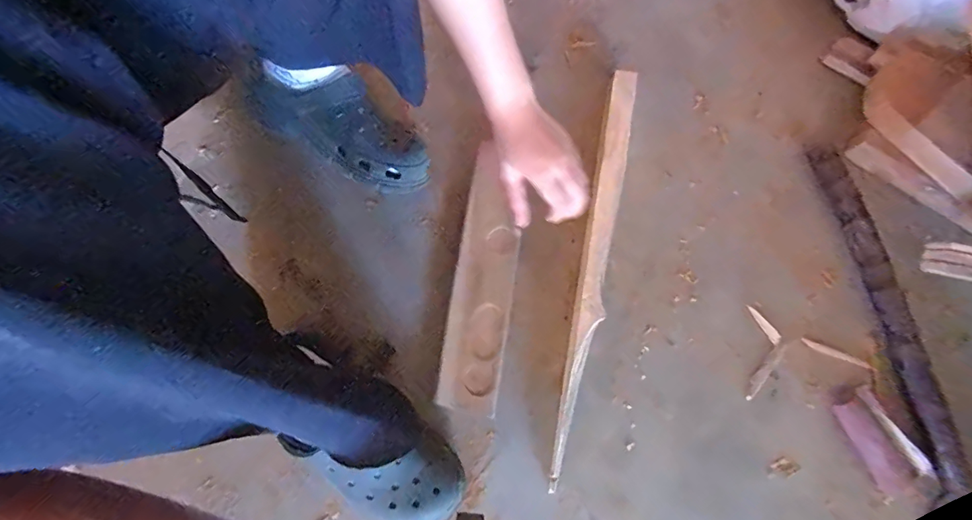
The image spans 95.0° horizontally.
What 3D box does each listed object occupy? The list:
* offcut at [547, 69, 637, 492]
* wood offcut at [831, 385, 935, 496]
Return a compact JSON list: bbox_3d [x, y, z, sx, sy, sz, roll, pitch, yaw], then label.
[{"bbox_3d":[0.133,-0.002,0.524,0.036,0.057,0.497,12,73,4],"label":"offcut"},{"bbox_3d":[0.423,0.192,0.481,0.049,0.022,0.107,-24,74,-7],"label":"wood offcut"}]

